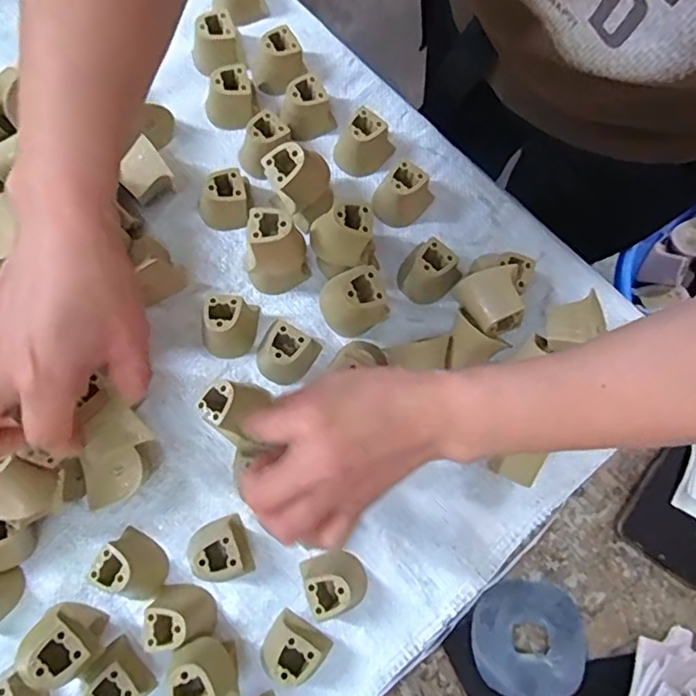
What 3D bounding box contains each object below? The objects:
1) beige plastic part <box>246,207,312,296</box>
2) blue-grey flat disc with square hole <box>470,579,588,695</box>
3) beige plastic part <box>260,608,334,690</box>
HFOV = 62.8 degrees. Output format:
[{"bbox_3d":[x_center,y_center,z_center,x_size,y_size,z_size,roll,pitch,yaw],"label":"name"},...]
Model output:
[{"bbox_3d":[-0.057,-0.074,0.439,0.046,0.070,0.045,-9,79,-3],"label":"beige plastic part"},{"bbox_3d":[0.133,0.214,0.416,0.082,0.008,0.079,0,79,-1],"label":"blue-grey flat disc with square hole"},{"bbox_3d":[-0.039,0.217,0.401,0.044,0.036,0.044,29,80,4],"label":"beige plastic part"}]

